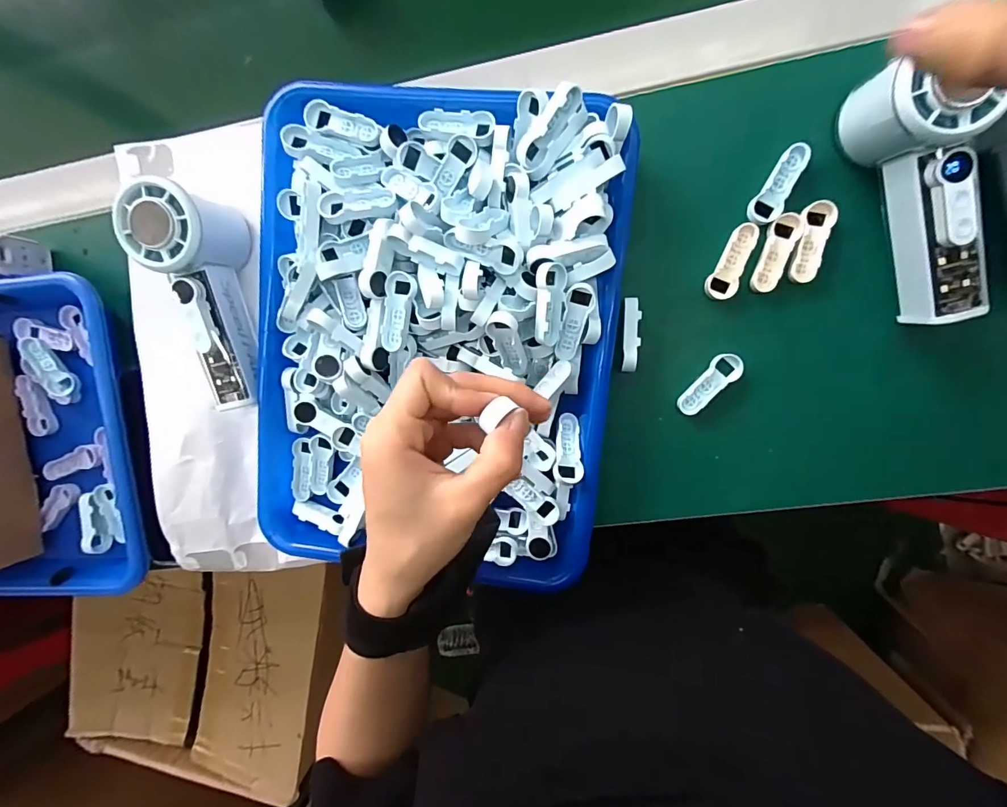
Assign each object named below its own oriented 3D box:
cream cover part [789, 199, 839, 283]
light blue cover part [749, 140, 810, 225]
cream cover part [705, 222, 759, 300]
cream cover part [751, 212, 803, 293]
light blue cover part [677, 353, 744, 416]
[{"bbox_3d":[0.200,-0.105,0.282,0.020,0.004,0.050,12,98,5],"label":"cream cover part"},{"bbox_3d":[0.179,-0.142,0.281,0.018,0.004,0.050,27,99,3],"label":"light blue cover part"},{"bbox_3d":[0.154,-0.095,0.293,0.019,0.008,0.050,20,99,4],"label":"cream cover part"},{"bbox_3d":[0.179,-0.099,0.286,0.016,0.004,0.051,22,99,4],"label":"cream cover part"},{"bbox_3d":[0.144,-0.013,0.304,0.018,0.006,0.051,41,100,1],"label":"light blue cover part"}]

